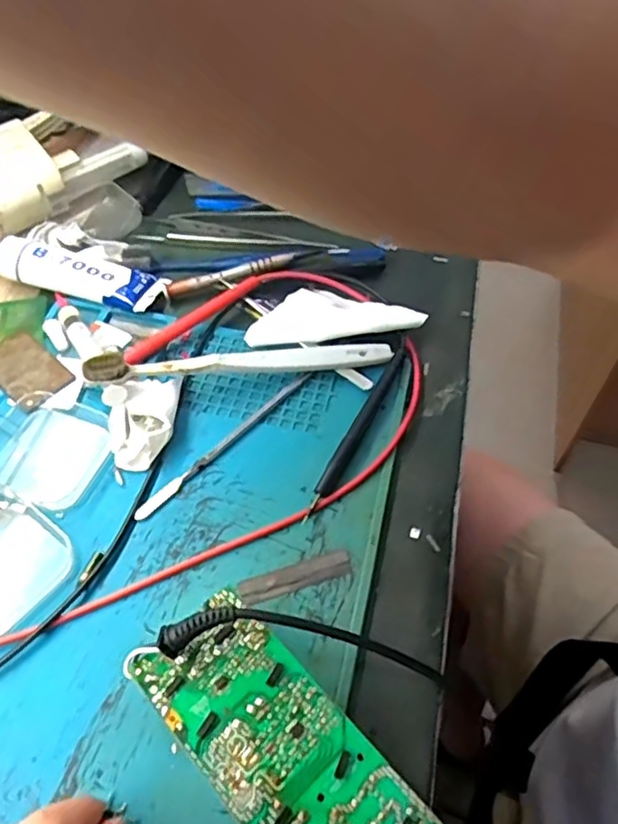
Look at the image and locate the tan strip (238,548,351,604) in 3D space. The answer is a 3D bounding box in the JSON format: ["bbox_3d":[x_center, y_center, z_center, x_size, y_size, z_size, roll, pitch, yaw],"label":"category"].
[{"bbox_3d":[-0.007,0.084,0.321,0.057,0.004,0.015,-13,55,-10],"label":"tan strip"}]

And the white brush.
[{"bbox_3d":[-0.039,-0.031,0.383,0.180,0.031,0.016,-6,54,-5],"label":"white brush"}]

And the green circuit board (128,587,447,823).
[{"bbox_3d":[-0.011,0.142,0.263,0.056,0.027,0.128,-37,62,-24],"label":"green circuit board"}]

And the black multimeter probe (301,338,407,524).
[{"bbox_3d":[0.030,0.008,0.369,0.009,0.007,0.132,23,57,16],"label":"black multimeter probe"}]

